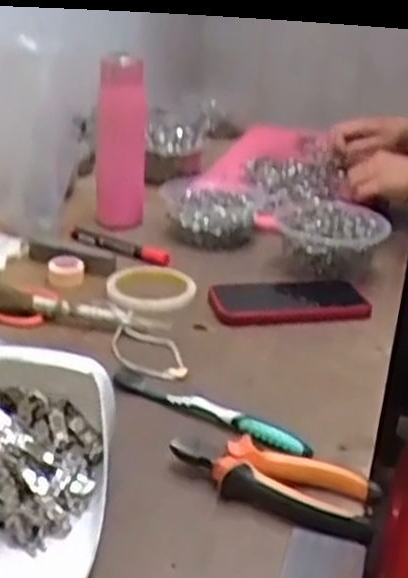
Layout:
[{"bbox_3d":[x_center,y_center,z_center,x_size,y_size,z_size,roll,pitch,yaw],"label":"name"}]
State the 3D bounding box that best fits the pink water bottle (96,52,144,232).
[{"bbox_3d":[-0.107,-0.185,1.029,0.062,0.226,0.065,0,24,-7],"label":"pink water bottle"}]

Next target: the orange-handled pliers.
[{"bbox_3d":[0.048,0.139,0.569,0.147,0.026,0.055,15,27,17],"label":"orange-handled pliers"}]

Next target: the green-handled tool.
[{"bbox_3d":[0.005,0.100,0.654,0.184,0.020,0.019,20,29,26],"label":"green-handled tool"}]

